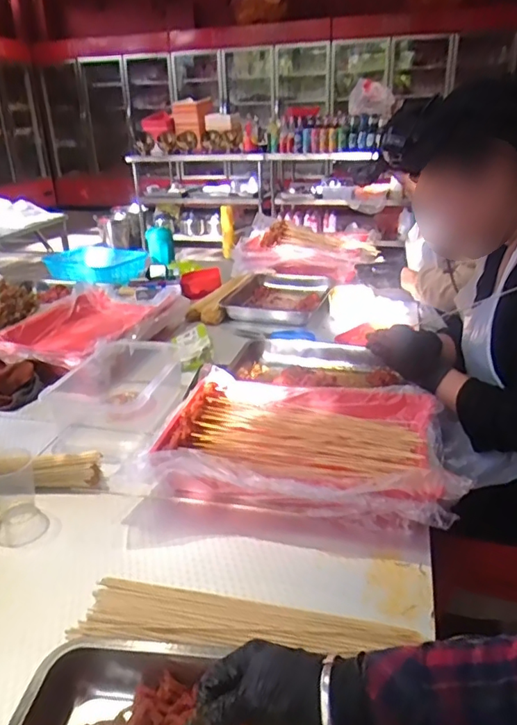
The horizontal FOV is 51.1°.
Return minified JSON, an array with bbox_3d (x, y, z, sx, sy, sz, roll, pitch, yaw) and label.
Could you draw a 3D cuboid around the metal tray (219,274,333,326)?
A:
[{"bbox_3d":[0.051,-0.194,1.583,0.293,0.048,0.345,4,25,13],"label":"metal tray"}]

